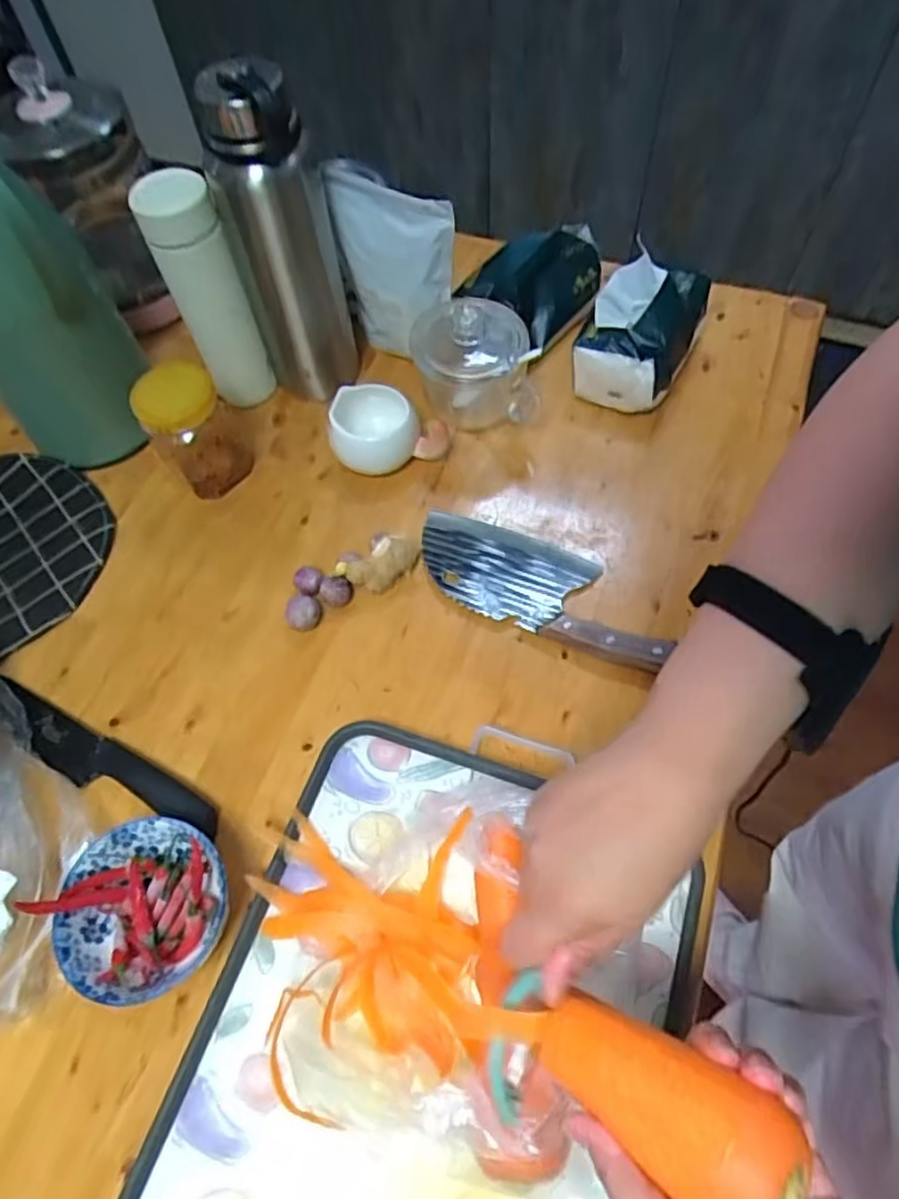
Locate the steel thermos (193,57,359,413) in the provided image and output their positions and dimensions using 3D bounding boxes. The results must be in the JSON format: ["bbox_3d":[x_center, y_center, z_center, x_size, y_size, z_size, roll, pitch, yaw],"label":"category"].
[{"bbox_3d":[-0.143,-0.304,0.616,0.088,0.269,0.069,-14,63,-5],"label":"steel thermos"}]

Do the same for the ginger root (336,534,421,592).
[{"bbox_3d":[-0.056,-0.033,0.603,0.079,0.033,0.038,-28,65,-12],"label":"ginger root"}]

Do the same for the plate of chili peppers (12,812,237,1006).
[{"bbox_3d":[-0.206,0.206,0.473,0.101,0.058,0.106,-1,62,1],"label":"plate of chili peppers"}]

